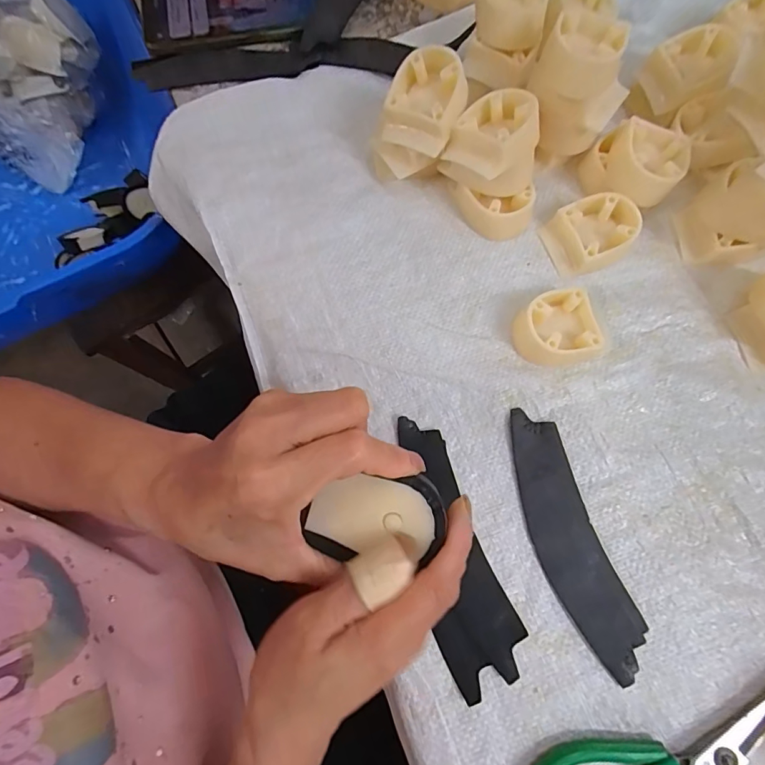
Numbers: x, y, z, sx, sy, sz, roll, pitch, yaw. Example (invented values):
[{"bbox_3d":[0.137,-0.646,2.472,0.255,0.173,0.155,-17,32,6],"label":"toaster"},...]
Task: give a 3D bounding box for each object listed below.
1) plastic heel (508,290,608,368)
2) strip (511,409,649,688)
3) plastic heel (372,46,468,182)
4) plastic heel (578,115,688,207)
[{"bbox_3d":[0.116,-0.036,0.296,0.051,0.021,0.046,-11,75,-2],"label":"plastic heel"},{"bbox_3d":[0.113,0.094,0.269,0.040,0.006,0.154,-19,75,-4],"label":"strip"},{"bbox_3d":[0.024,-0.185,0.315,0.061,0.065,0.060,15,75,5],"label":"plastic heel"},{"bbox_3d":[0.180,-0.157,0.319,0.061,0.038,0.048,24,76,8],"label":"plastic heel"}]

